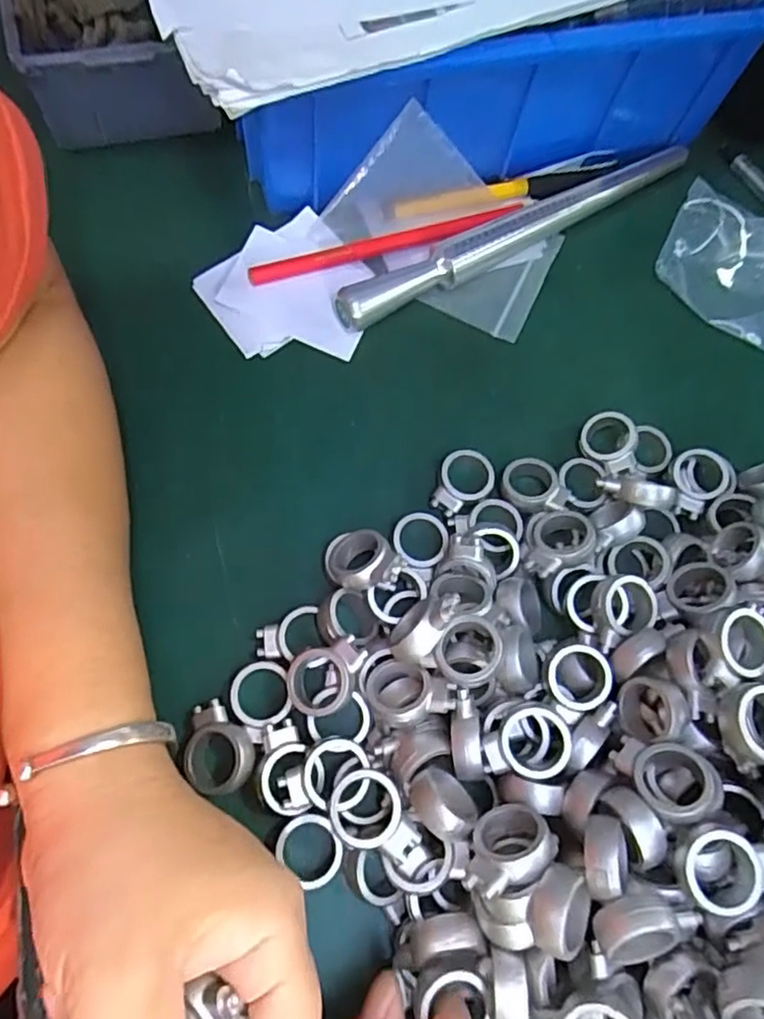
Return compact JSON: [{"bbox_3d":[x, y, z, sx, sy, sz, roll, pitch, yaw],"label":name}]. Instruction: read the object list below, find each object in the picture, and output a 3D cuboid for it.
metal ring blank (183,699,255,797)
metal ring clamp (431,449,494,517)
[{"bbox_3d":[-0.063,0.092,0.244,0.026,0.012,0.032,4,70,-4],"label":"metal ring blank"},{"bbox_3d":[0.038,-0.013,0.294,0.024,0.004,0.034,28,73,7],"label":"metal ring clamp"}]

